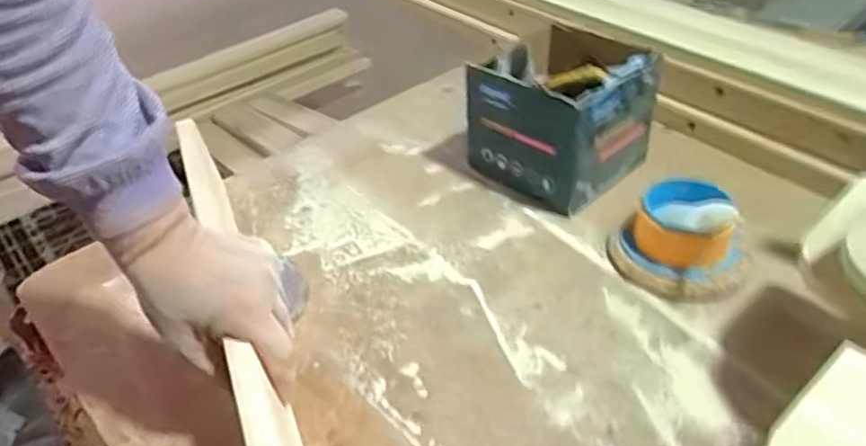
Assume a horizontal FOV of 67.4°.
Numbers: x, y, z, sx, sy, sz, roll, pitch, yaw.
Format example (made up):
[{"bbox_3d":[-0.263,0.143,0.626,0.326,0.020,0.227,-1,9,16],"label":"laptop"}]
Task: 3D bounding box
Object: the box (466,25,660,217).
[{"bbox_3d":[0.120,-0.107,0.617,0.139,0.129,0.134,-28,44,-25],"label":"box"}]

